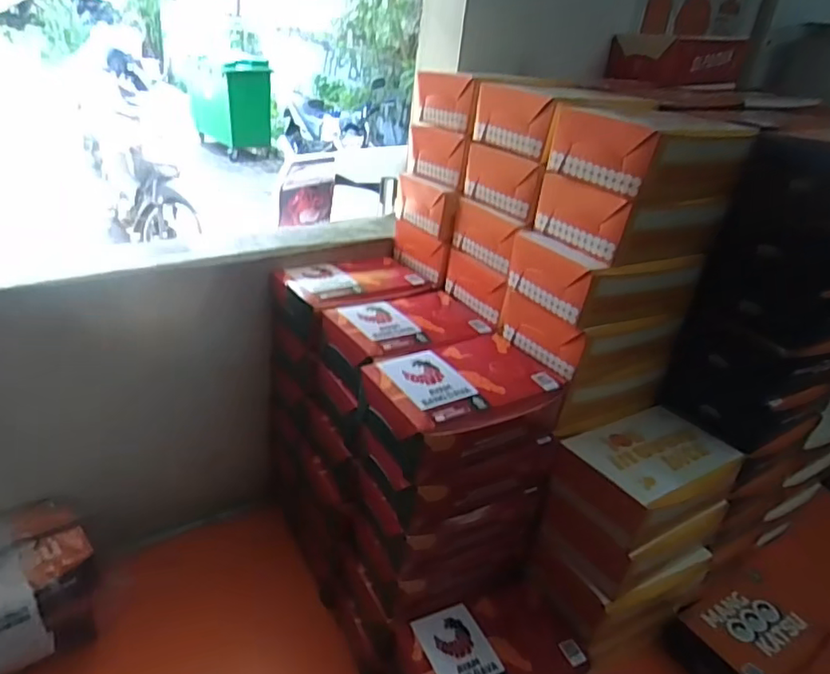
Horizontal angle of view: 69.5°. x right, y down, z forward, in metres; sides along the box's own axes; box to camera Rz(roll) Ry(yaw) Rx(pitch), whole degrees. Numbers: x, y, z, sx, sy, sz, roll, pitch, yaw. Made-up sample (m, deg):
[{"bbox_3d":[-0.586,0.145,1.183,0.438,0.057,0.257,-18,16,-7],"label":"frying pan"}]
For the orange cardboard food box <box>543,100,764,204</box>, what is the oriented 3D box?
[{"bbox_3d":[0.224,-0.184,0.579,0.152,0.061,0.124,-15,37,-33],"label":"orange cardboard food box"}]

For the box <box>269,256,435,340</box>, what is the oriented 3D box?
[{"bbox_3d":[-0.083,-0.058,0.762,0.193,0.048,0.134,-18,39,-37],"label":"box"}]

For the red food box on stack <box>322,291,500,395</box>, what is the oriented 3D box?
[{"bbox_3d":[-0.008,-0.002,0.681,0.189,0.052,0.116,-16,37,-34],"label":"red food box on stack"}]

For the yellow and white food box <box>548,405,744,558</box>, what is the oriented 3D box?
[{"bbox_3d":[0.249,0.140,0.635,0.175,0.060,0.117,-14,36,-32],"label":"yellow and white food box"}]

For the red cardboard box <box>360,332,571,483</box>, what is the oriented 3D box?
[{"bbox_3d":[0.047,0.064,0.598,0.185,0.067,0.118,-13,36,-31],"label":"red cardboard box"}]

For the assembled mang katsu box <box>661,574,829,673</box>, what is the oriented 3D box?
[{"bbox_3d":[0.414,0.381,0.750,0.166,0.056,0.113,-10,34,-28],"label":"assembled mang katsu box"}]

